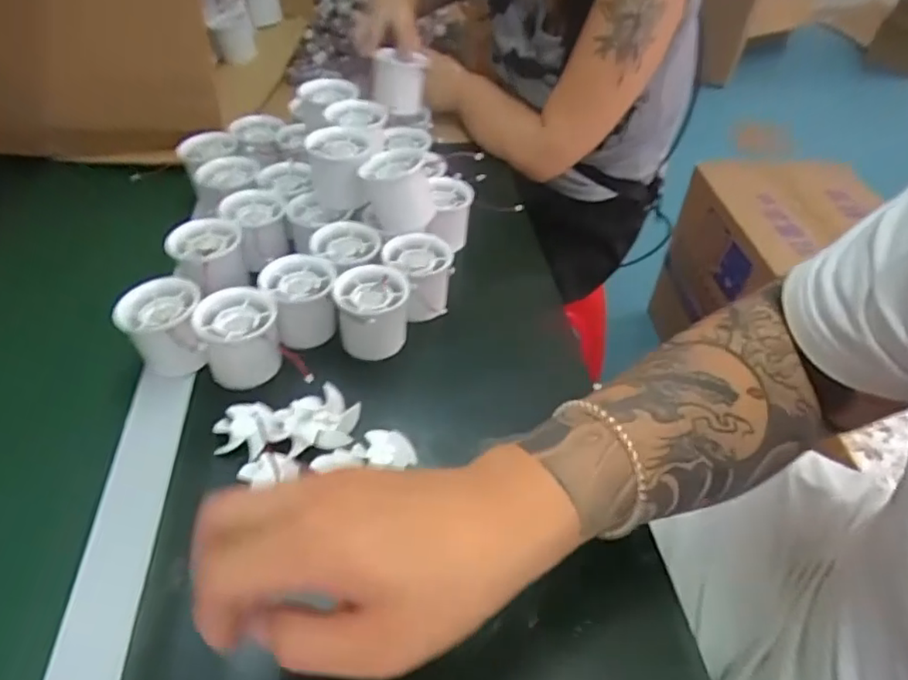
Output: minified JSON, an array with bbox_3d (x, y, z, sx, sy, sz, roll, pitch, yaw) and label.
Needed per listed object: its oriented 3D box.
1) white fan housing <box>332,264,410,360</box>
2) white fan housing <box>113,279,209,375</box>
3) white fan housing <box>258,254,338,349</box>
[{"bbox_3d":[-0.064,-0.017,0.491,0.054,0.064,0.059,1,45,-2],"label":"white fan housing"},{"bbox_3d":[-0.209,-0.004,0.455,0.056,0.062,0.049,-21,50,-23],"label":"white fan housing"},{"bbox_3d":[-0.122,-0.031,0.495,0.057,0.050,0.058,-7,45,-10],"label":"white fan housing"}]

